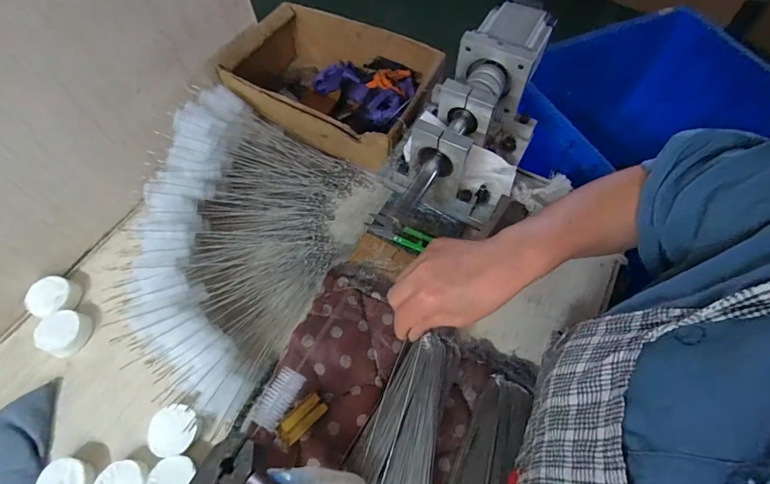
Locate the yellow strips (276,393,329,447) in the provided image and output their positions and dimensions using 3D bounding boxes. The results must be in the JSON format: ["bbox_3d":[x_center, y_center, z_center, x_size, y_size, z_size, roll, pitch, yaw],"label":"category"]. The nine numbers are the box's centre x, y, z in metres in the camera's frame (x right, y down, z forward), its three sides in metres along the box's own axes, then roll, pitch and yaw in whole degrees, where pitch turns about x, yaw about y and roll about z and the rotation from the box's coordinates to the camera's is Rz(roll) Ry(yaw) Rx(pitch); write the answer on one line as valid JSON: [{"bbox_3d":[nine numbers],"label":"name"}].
[{"bbox_3d":[-0.077,0.165,0.381,0.046,0.006,0.022,-40,68,-21],"label":"yellow strips"}]

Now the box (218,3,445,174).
[{"bbox_3d":[-0.089,-0.234,0.614,0.301,0.101,0.198,22,62,12],"label":"box"}]

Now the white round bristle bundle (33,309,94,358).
[{"bbox_3d":[-0.370,0.101,0.465,0.050,0.020,0.049,20,61,11],"label":"white round bristle bundle"}]

